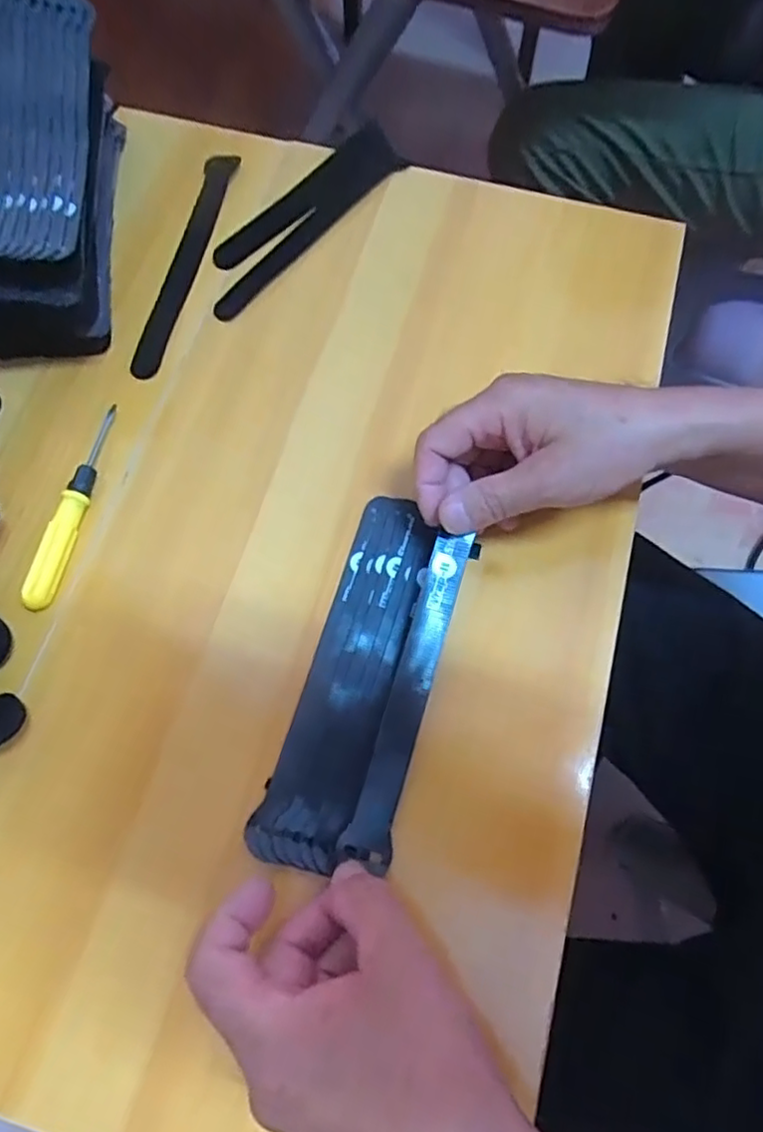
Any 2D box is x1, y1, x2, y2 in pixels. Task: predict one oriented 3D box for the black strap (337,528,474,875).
[{"bbox_3d":[0.016,0.065,0.335,0.022,0.029,0.168,16,74,5],"label":"black strap"}]

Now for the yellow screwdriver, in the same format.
[{"bbox_3d":[-0.178,-0.036,0.370,0.014,0.014,0.128,9,71,3],"label":"yellow screwdriver"}]

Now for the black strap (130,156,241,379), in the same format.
[{"bbox_3d":[-0.135,-0.211,0.439,0.020,0.011,0.193,11,71,3],"label":"black strap"}]

